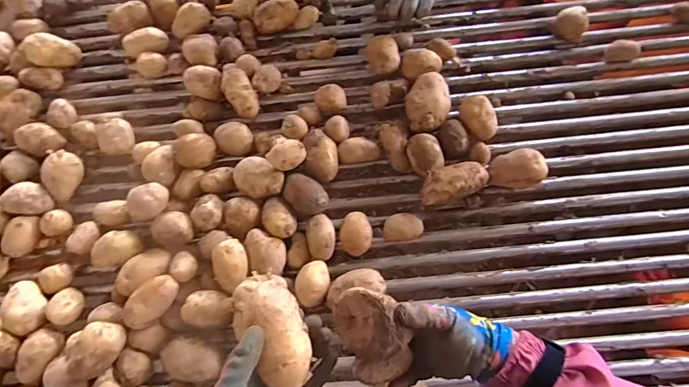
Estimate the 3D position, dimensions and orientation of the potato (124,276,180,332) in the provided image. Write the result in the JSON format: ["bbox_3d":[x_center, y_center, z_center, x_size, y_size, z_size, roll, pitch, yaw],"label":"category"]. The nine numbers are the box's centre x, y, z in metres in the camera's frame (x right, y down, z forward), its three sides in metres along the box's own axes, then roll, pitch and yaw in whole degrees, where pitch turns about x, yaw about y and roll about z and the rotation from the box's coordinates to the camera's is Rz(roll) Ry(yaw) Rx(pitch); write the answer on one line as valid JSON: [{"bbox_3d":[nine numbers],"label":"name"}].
[{"bbox_3d":[-0.264,0.151,0.595,0.078,0.039,0.048,-34,73,-11],"label":"potato"}]

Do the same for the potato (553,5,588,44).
[{"bbox_3d":[0.394,-0.292,0.753,0.054,0.054,0.044,31,74,11],"label":"potato"}]

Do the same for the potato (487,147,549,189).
[{"bbox_3d":[0.258,-0.034,0.658,0.085,0.052,0.054,-5,70,-1],"label":"potato"}]

